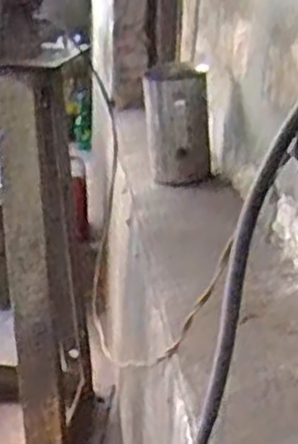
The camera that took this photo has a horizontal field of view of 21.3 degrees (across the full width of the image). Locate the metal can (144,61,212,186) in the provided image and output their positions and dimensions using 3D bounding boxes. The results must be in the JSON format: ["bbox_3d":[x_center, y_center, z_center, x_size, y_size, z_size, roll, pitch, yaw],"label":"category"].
[{"bbox_3d":[0.053,-0.179,1.482,0.118,0.216,0.118,3,19,-1],"label":"metal can"}]

